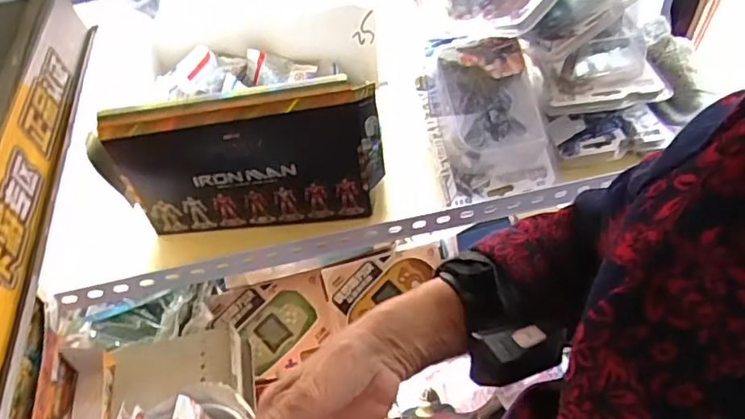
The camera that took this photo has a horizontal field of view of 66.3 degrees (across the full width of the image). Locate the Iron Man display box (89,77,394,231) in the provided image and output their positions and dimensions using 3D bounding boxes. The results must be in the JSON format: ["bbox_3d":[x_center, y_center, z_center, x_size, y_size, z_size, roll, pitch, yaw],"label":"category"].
[{"bbox_3d":[-0.121,-0.046,0.556,0.256,0.149,0.037,-7,49,1],"label":"Iron Man display box"}]

